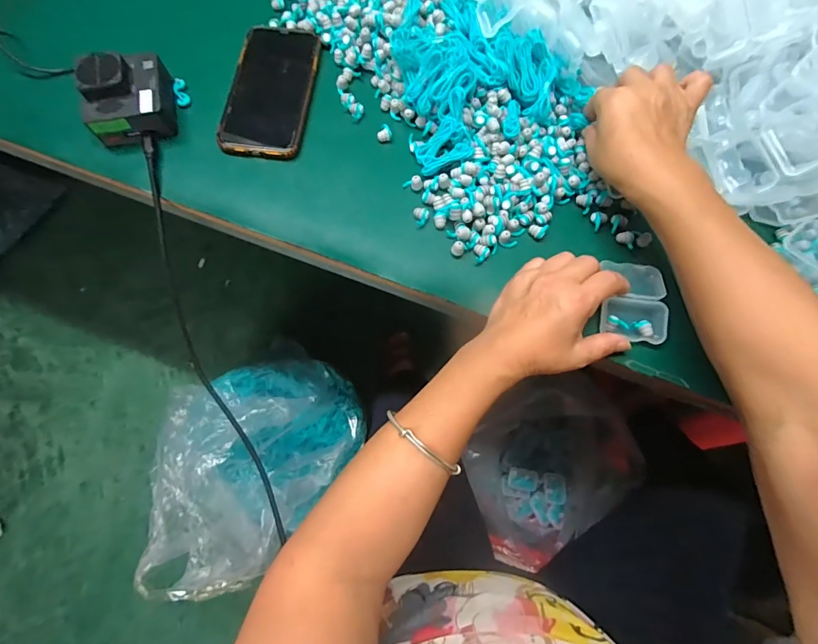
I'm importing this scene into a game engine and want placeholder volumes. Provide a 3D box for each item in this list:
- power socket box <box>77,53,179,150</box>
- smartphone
[{"bbox_3d":[-0.270,-0.218,0.387,0.074,0.042,0.079,-11,74,-5],"label":"power socket box"},{"bbox_3d":[-0.142,-0.239,0.417,0.079,0.008,0.157,6,73,0],"label":"smartphone"}]

